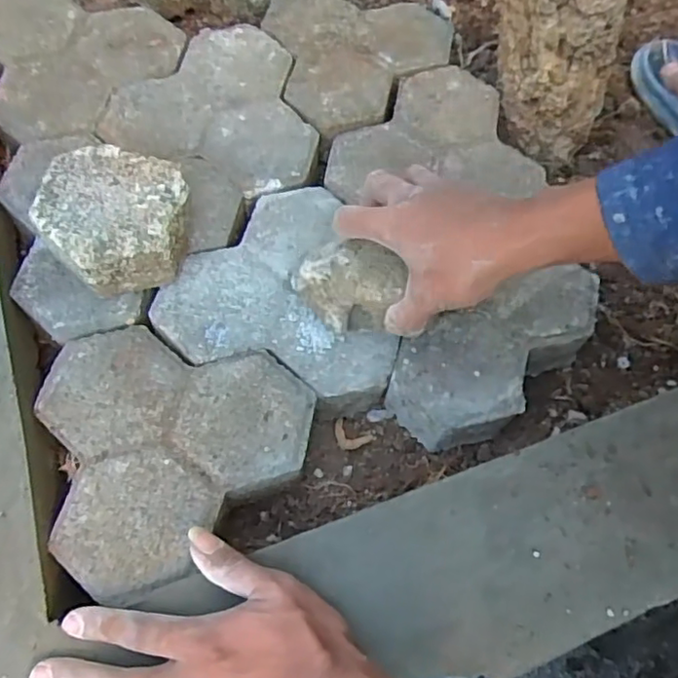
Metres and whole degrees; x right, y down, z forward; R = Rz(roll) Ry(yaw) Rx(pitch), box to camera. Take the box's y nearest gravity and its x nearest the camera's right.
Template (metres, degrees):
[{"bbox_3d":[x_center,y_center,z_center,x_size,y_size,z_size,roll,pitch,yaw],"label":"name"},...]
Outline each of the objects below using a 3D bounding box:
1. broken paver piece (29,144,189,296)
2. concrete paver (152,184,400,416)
[{"bbox_3d":[-0.165,-0.091,0.450,0.105,0.056,0.099,-18,67,-11],"label":"broken paver piece"},{"bbox_3d":[-0.037,-0.042,0.508,0.187,0.059,0.182,15,65,4],"label":"concrete paver"}]

